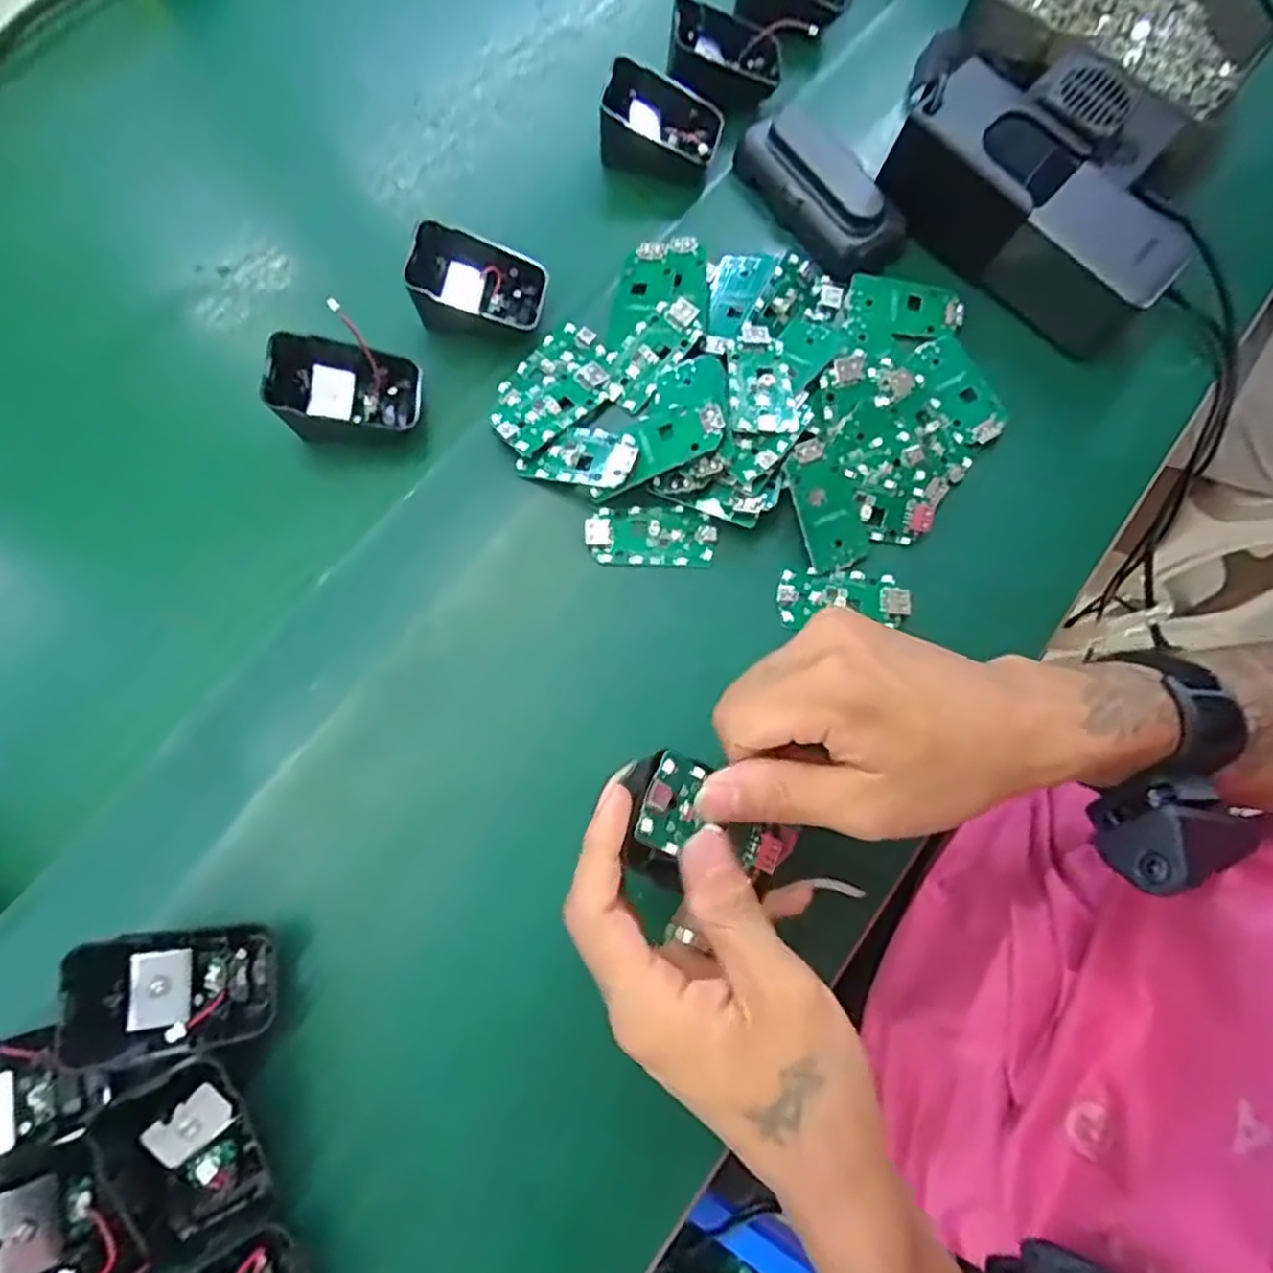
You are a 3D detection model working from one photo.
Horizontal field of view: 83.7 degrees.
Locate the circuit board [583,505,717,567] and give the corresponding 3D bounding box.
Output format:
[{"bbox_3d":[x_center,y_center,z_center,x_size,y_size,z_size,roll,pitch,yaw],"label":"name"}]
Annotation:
[{"bbox_3d":[0.007,-0.050,0.354,0.064,0.006,0.030,1,74,-1],"label":"circuit board"}]

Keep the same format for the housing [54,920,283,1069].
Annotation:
[{"bbox_3d":[-0.176,0.136,0.272,0.068,0.019,0.042,7,72,-33],"label":"housing"}]

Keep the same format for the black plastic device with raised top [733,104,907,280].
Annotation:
[{"bbox_3d":[0.104,-0.252,0.399,0.047,0.024,0.106,-37,79,-11],"label":"black plastic device with raised top"}]

